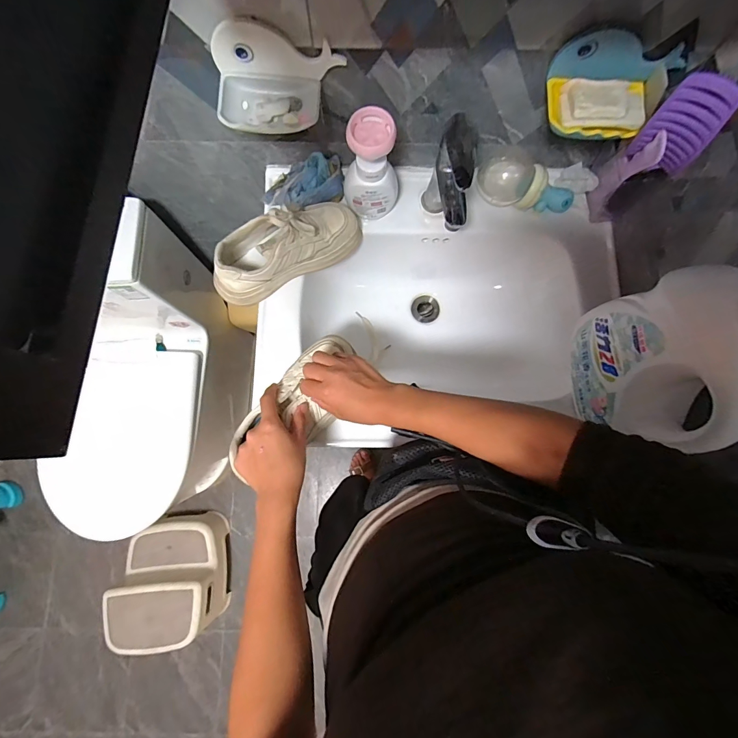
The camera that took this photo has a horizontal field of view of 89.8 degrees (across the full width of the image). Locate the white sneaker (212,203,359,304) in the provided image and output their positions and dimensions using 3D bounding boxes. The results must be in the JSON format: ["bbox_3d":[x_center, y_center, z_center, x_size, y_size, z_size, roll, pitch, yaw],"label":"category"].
[{"bbox_3d":[-0.129,-0.195,0.565,0.244,0.110,0.087,-31,81,-7],"label":"white sneaker"}]

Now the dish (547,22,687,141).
[{"bbox_3d":[0.309,-0.351,0.466,0.152,0.066,0.085,5,79,0],"label":"dish"}]

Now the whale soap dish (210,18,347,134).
[{"bbox_3d":[-0.114,-0.355,0.462,0.160,0.076,0.079,0,79,-1],"label":"whale soap dish"}]

